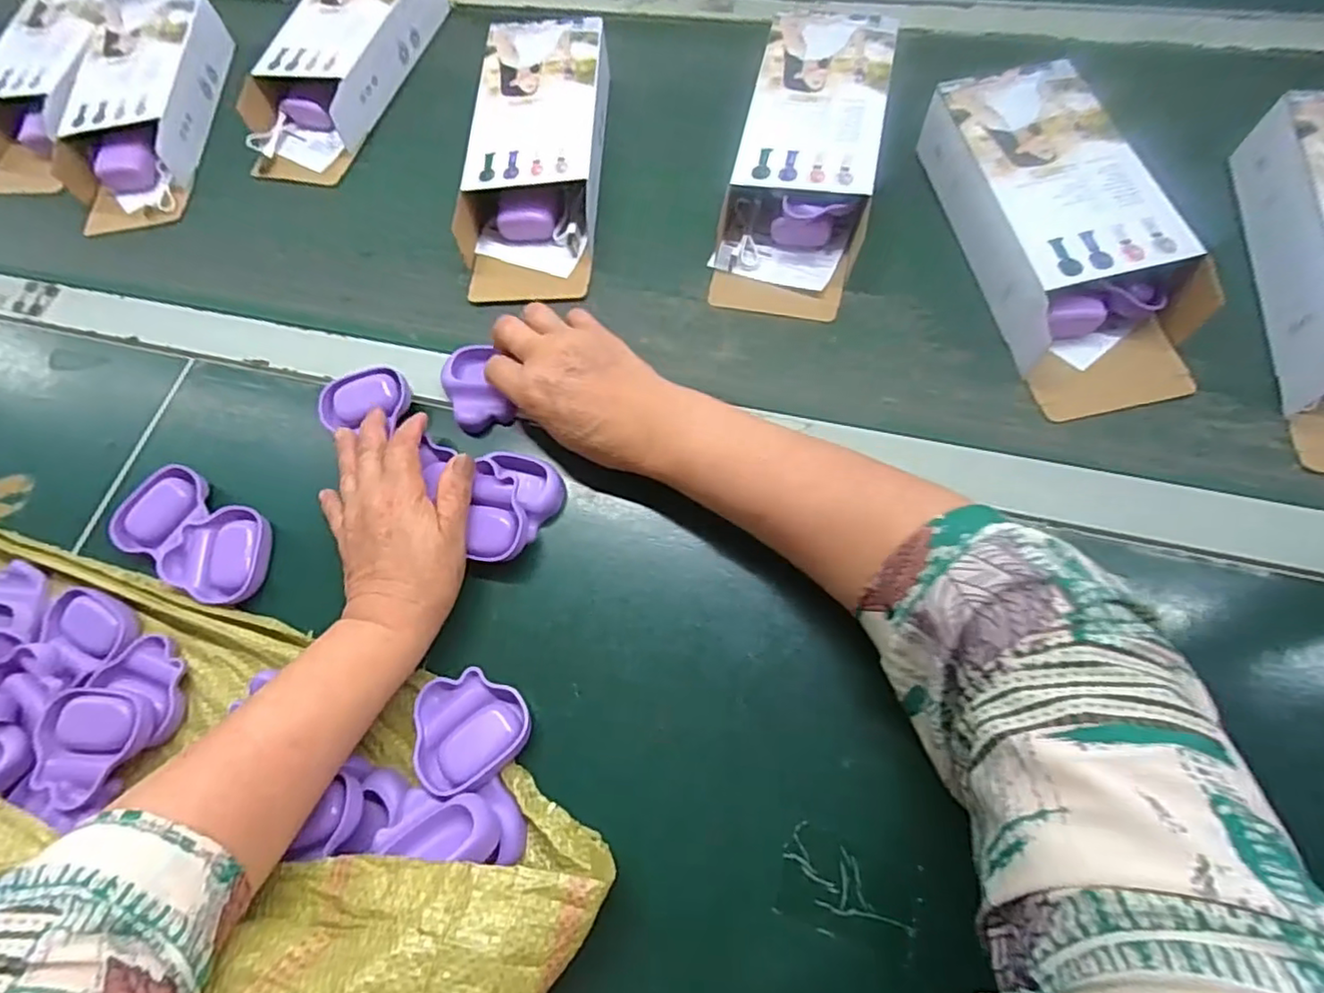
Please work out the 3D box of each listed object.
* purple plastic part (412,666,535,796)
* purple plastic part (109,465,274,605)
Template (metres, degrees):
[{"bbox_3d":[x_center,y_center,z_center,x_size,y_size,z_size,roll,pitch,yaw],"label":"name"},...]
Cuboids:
[{"bbox_3d":[-0.110,0.129,0.356,0.062,0.013,0.062,-1,62,2],"label":"purple plastic part"},{"bbox_3d":[-0.315,0.025,0.425,0.119,0.014,0.062,26,66,15],"label":"purple plastic part"}]

